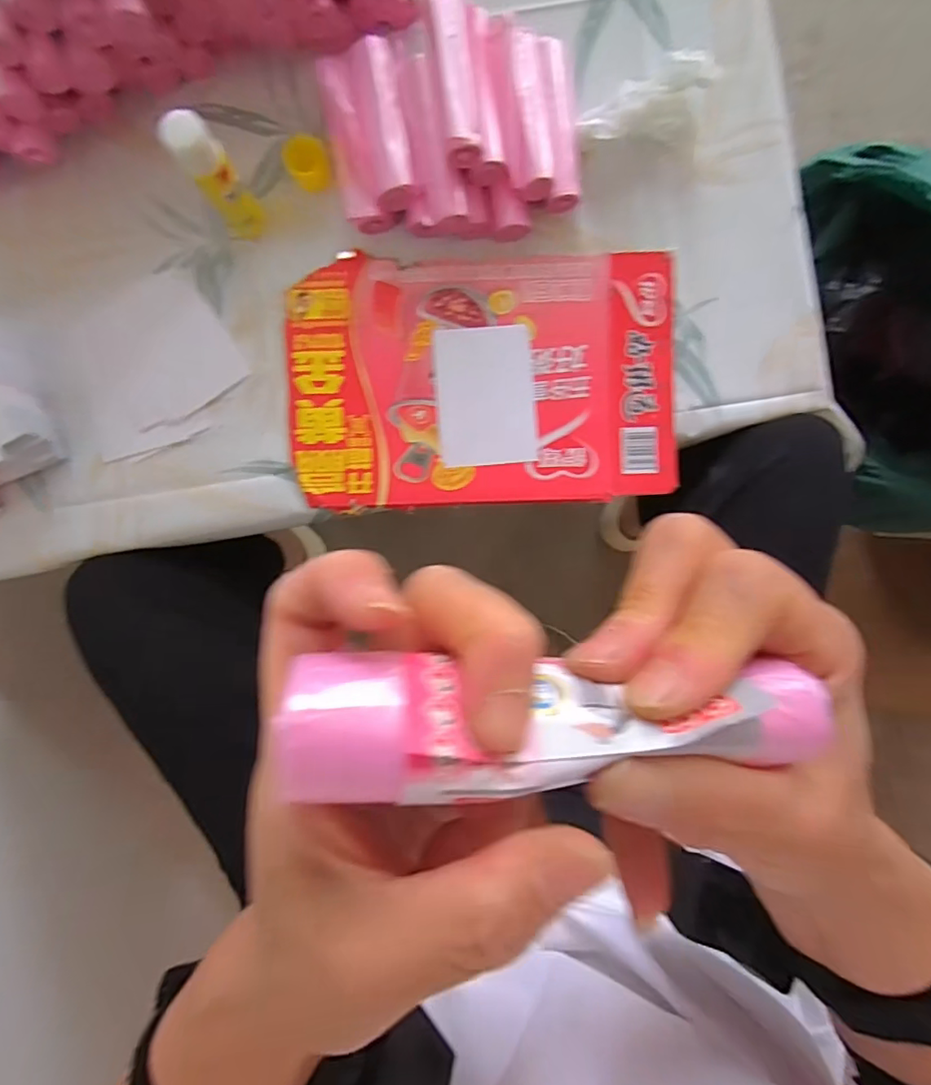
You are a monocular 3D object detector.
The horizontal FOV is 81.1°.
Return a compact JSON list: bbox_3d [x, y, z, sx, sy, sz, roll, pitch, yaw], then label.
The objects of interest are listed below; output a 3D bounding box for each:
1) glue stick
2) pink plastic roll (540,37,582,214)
[{"bbox_3d":[-0.180,-0.263,0.396,0.030,0.109,0.028,0,95,0],"label":"glue stick"},{"bbox_3d":[0.074,-0.332,0.431,0.027,0.029,0.129,-5,95,0],"label":"pink plastic roll"}]

